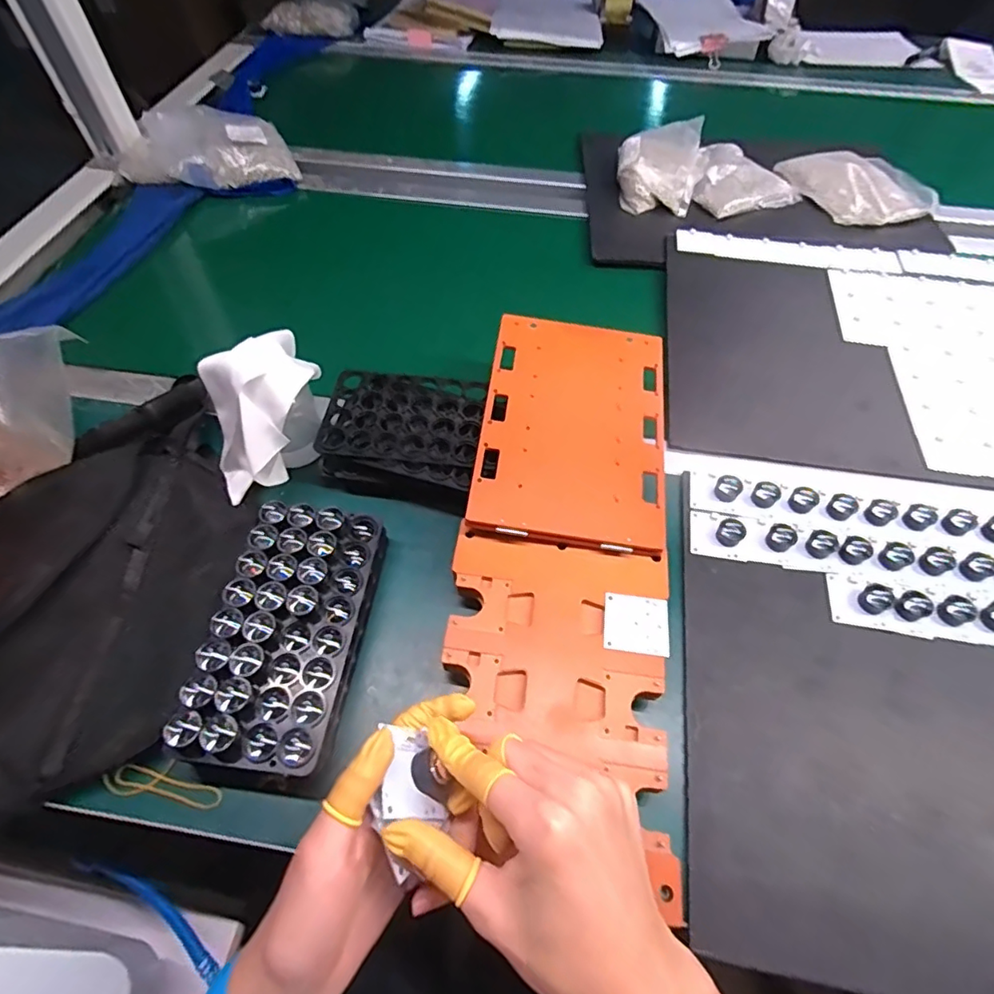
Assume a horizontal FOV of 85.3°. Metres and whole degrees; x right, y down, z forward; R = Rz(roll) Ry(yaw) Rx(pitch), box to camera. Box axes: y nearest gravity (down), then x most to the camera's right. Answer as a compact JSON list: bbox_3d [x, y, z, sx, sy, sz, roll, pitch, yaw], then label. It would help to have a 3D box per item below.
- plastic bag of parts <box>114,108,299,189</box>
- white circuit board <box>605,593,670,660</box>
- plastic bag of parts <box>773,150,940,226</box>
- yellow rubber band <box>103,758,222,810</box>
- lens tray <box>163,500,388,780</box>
[{"bbox_3d":[-0.439,-0.526,0.814,0.256,0.055,0.191,-11,57,-8],"label":"plastic bag of parts"},{"bbox_3d":[0.105,0.096,0.406,0.047,0.004,0.044,7,58,5],"label":"white circuit board"},{"bbox_3d":[0.512,-0.450,0.769,0.155,0.023,0.181,-14,58,-10],"label":"plastic bag of parts"},{"bbox_3d":[-0.227,0.195,0.370,0.080,0.005,0.025,7,57,4],"label":"yellow rubber band"},{"bbox_3d":[-0.152,0.099,0.405,0.097,0.052,0.192,7,57,4],"label":"lens tray"}]

